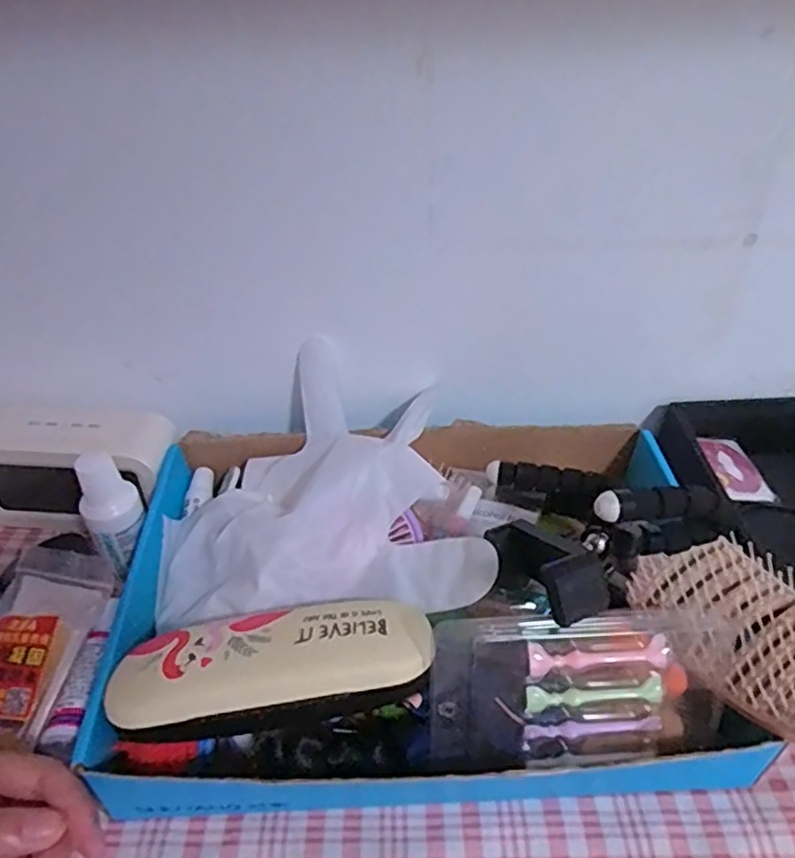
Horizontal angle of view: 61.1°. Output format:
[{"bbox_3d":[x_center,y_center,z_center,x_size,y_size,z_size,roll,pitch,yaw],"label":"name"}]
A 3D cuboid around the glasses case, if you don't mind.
[{"bbox_3d":[-0.060,0.115,0.326,0.149,0.033,0.051,-5,41,-6],"label":"glasses case"}]

